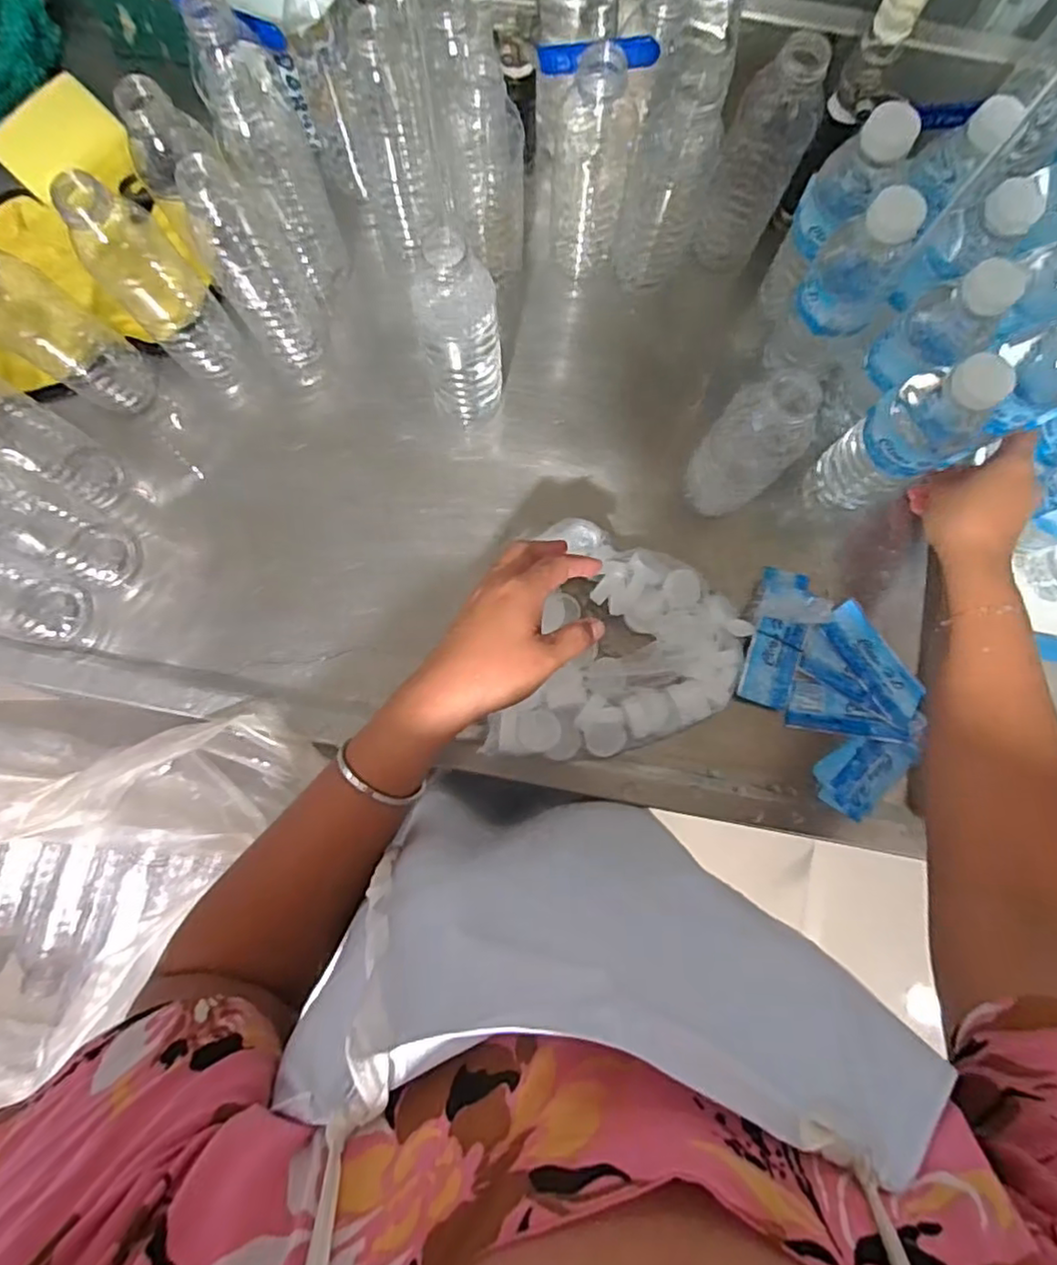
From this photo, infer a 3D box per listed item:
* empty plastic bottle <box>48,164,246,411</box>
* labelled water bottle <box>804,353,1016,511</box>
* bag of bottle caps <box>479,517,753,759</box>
[{"bbox_3d":[-0.274,-0.255,0.483,0.061,0.186,0.062,-37,84,-6],"label":"empty plastic bottle"},{"bbox_3d":[0.266,-0.137,0.453,0.060,0.177,0.057,-21,85,-7],"label":"labelled water bottle"},{"bbox_3d":[0.074,0.023,0.496,0.168,0.042,0.182,19,81,2],"label":"bag of bottle caps"}]

